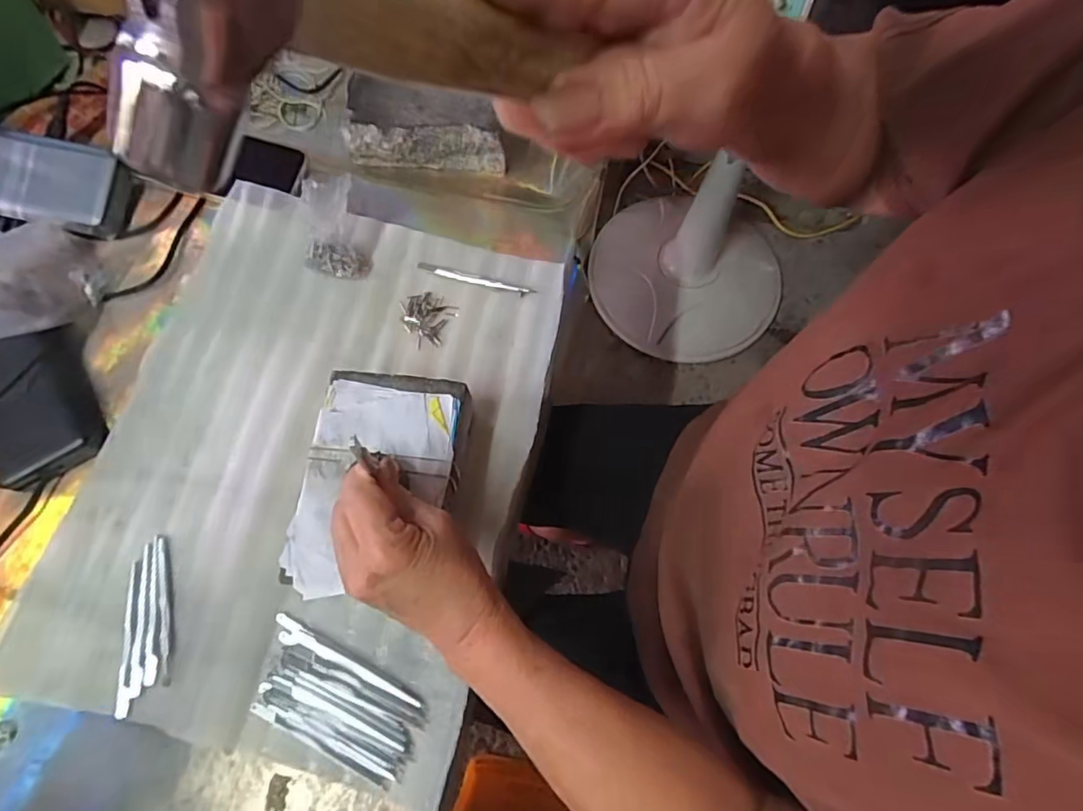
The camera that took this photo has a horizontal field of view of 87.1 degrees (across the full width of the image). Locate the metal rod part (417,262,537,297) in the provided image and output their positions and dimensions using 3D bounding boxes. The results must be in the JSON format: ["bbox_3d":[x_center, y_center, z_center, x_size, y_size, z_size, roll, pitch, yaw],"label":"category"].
[{"bbox_3d":[-0.058,-0.112,0.509,0.105,0.009,0.010,14,70,5],"label":"metal rod part"}]

